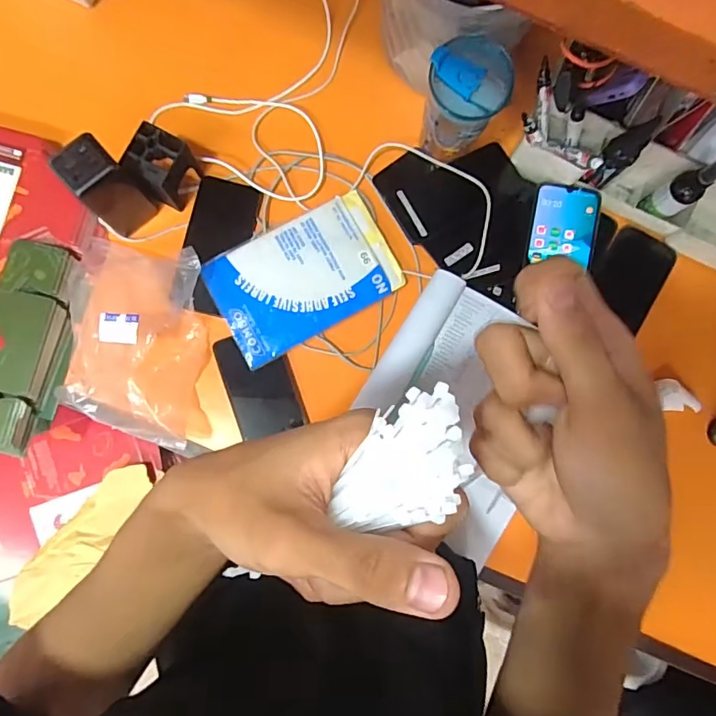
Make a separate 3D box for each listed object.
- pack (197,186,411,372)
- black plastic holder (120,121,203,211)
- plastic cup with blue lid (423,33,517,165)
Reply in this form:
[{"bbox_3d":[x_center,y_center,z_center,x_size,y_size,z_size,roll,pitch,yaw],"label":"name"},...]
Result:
[{"bbox_3d":[-0.065,-0.102,0.615,0.217,0.016,0.141,-30,88,-4],"label":"pack"},{"bbox_3d":[-0.228,-0.222,0.583,0.059,0.075,0.061,32,86,0],"label":"black plastic holder"},{"bbox_3d":[0.111,-0.277,0.562,0.084,0.133,0.073,18,86,-2],"label":"plastic cup with blue lid"}]

